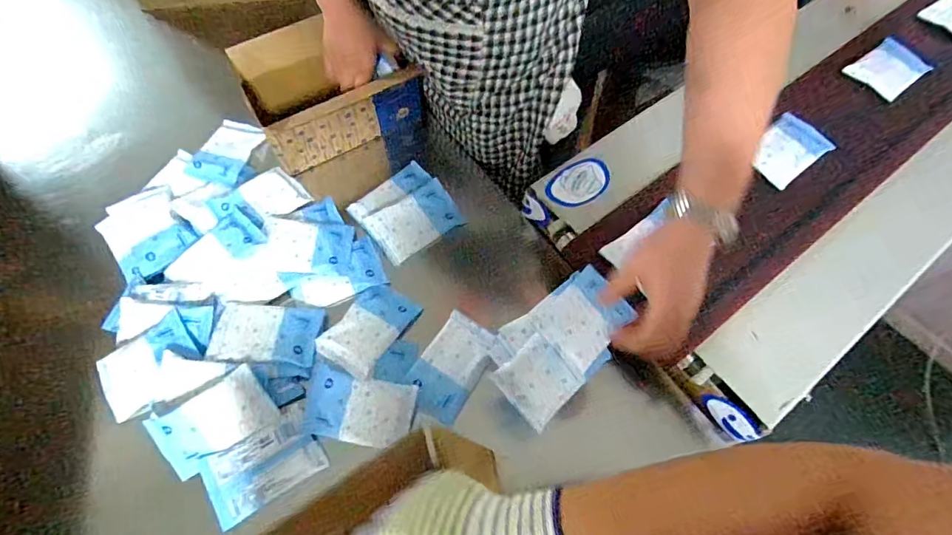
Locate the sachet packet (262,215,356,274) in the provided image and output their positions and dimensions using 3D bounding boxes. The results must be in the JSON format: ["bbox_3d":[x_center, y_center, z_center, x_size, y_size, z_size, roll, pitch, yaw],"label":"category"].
[{"bbox_3d":[-0.246,-0.032,0.711,0.122,0.009,0.084,3,66,-8],"label":"sachet packet"}]

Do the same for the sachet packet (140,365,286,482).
[{"bbox_3d":[-0.321,0.190,0.593,0.135,0.019,0.082,-30,98,-8],"label":"sachet packet"}]

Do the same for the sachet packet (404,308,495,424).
[{"bbox_3d":[-0.032,0.128,0.639,0.078,0.012,0.137,29,67,11],"label":"sachet packet"}]

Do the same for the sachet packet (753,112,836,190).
[{"bbox_3d":[0.468,-0.179,0.733,0.122,0.034,0.087,-33,71,-16],"label":"sachet packet"}]

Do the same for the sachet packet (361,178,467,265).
[{"bbox_3d":[-0.090,-0.072,0.739,0.131,0.020,0.088,-31,70,-16],"label":"sachet packet"}]

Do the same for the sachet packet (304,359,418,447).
[{"bbox_3d":[-0.149,0.178,0.614,0.136,0.022,0.082,12,65,3],"label":"sachet packet"}]

